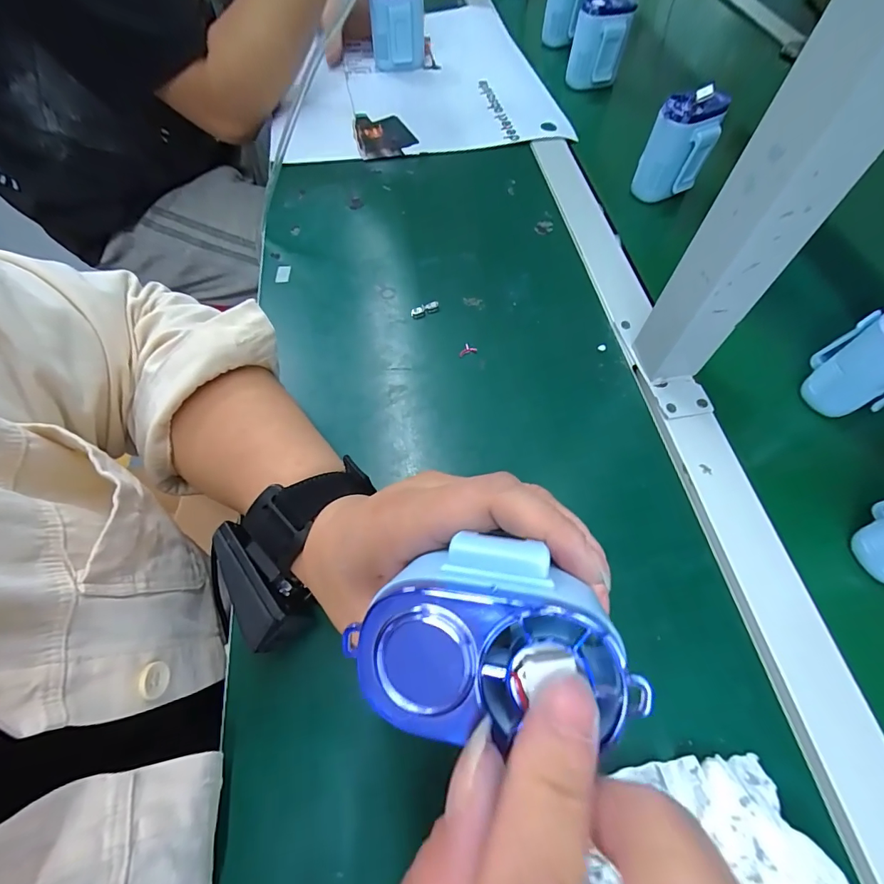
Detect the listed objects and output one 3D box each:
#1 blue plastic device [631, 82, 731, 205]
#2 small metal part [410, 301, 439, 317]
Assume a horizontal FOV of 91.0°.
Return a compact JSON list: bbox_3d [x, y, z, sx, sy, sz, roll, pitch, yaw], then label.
[{"bbox_3d":[0.228,-0.284,0.420,0.058,0.085,0.033,21,63,12],"label":"blue plastic device"},{"bbox_3d":[-0.015,-0.114,0.371,0.026,0.005,0.007,-24,64,-12],"label":"small metal part"}]

